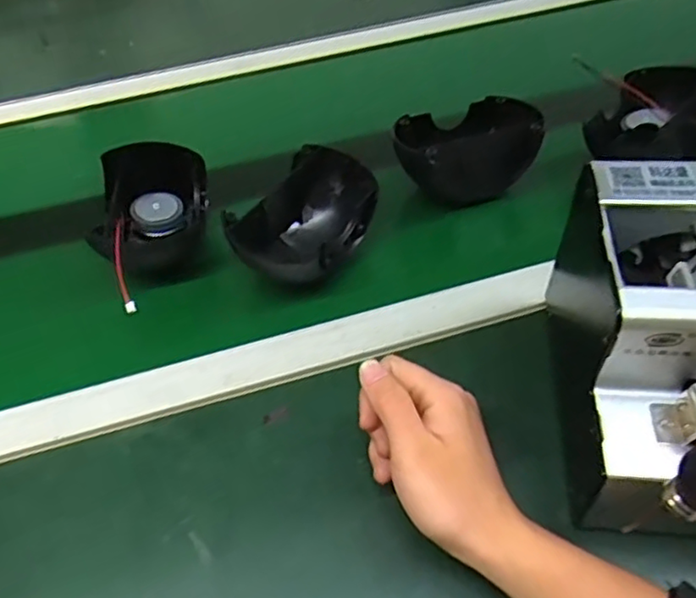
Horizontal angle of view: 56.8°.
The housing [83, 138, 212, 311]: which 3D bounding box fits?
[{"bbox_3d":[-0.172,-0.073,0.564,0.103,0.086,0.089,-15,50,-10],"label":"housing"}]

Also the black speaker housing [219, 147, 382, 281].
[{"bbox_3d":[-0.030,-0.063,0.544,0.085,0.071,0.110,23,54,21],"label":"black speaker housing"}]

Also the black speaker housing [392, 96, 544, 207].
[{"bbox_3d":[0.104,-0.138,0.588,0.120,0.067,0.108,-30,54,-22],"label":"black speaker housing"}]

